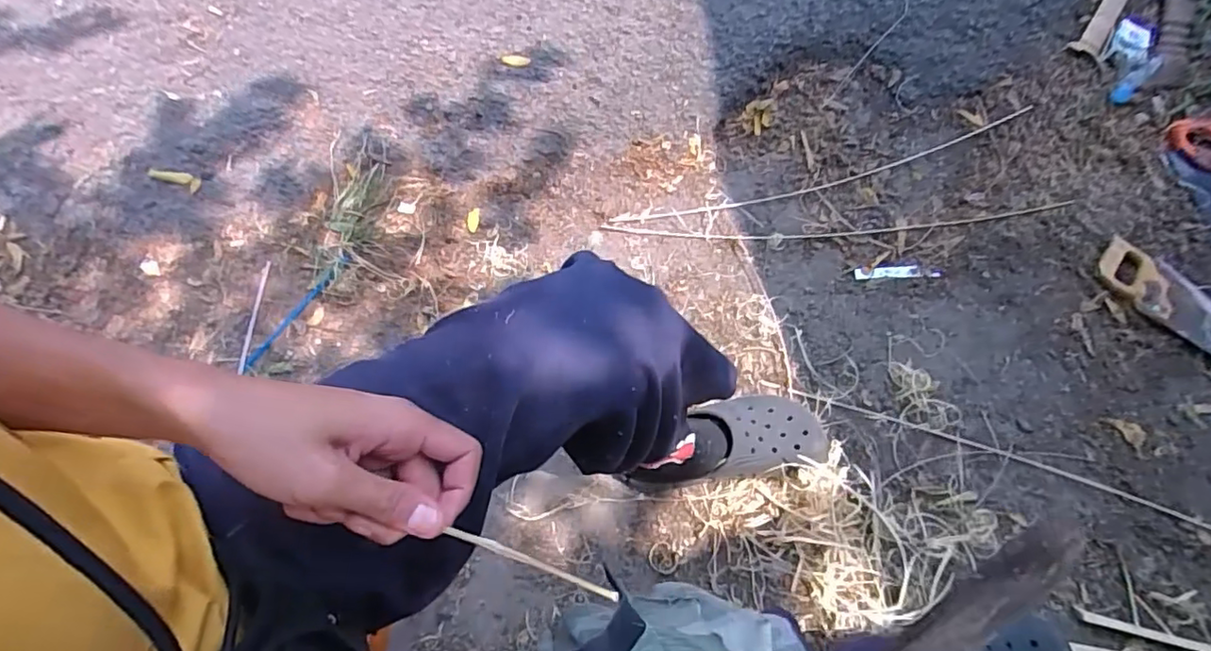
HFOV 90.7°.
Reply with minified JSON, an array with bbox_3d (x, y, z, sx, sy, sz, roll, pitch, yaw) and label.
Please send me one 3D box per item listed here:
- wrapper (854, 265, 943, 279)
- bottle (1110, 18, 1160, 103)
[{"bbox_3d":[0.515,-0.093,1.050,0.157,0.004,0.024,-2,64,-4],"label":"wrapper"},{"bbox_3d":[1.093,-0.558,1.251,0.109,0.040,0.228,37,68,15],"label":"bottle"}]

